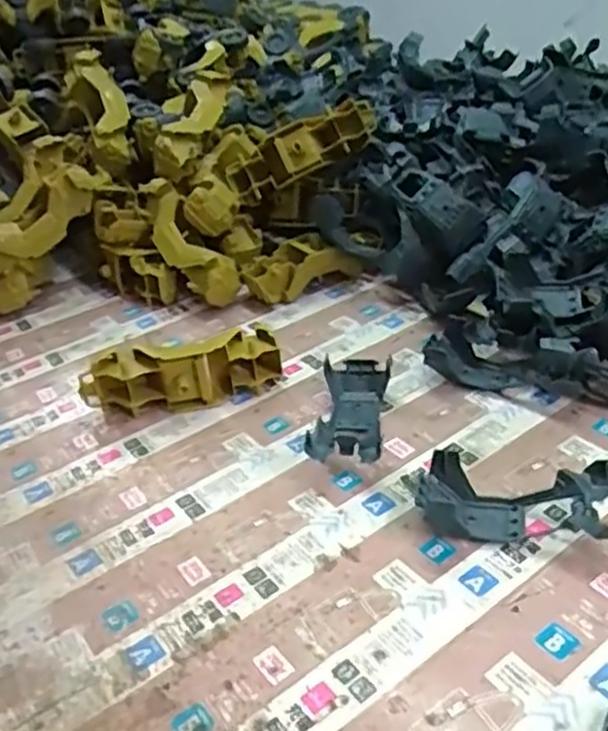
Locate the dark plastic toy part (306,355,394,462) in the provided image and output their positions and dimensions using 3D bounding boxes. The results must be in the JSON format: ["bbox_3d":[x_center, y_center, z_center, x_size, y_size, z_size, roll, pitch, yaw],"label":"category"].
[{"bbox_3d":[0.039,0.039,0.598,0.055,0.034,0.129,0,33,11],"label":"dark plastic toy part"}]

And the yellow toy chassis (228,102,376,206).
[{"bbox_3d":[-0.004,-0.243,0.824,0.175,0.055,0.035,-26,31,9],"label":"yellow toy chassis"}]

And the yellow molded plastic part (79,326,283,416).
[{"bbox_3d":[-0.108,0.008,0.647,0.173,0.058,0.036,-12,32,-9],"label":"yellow molded plastic part"}]

